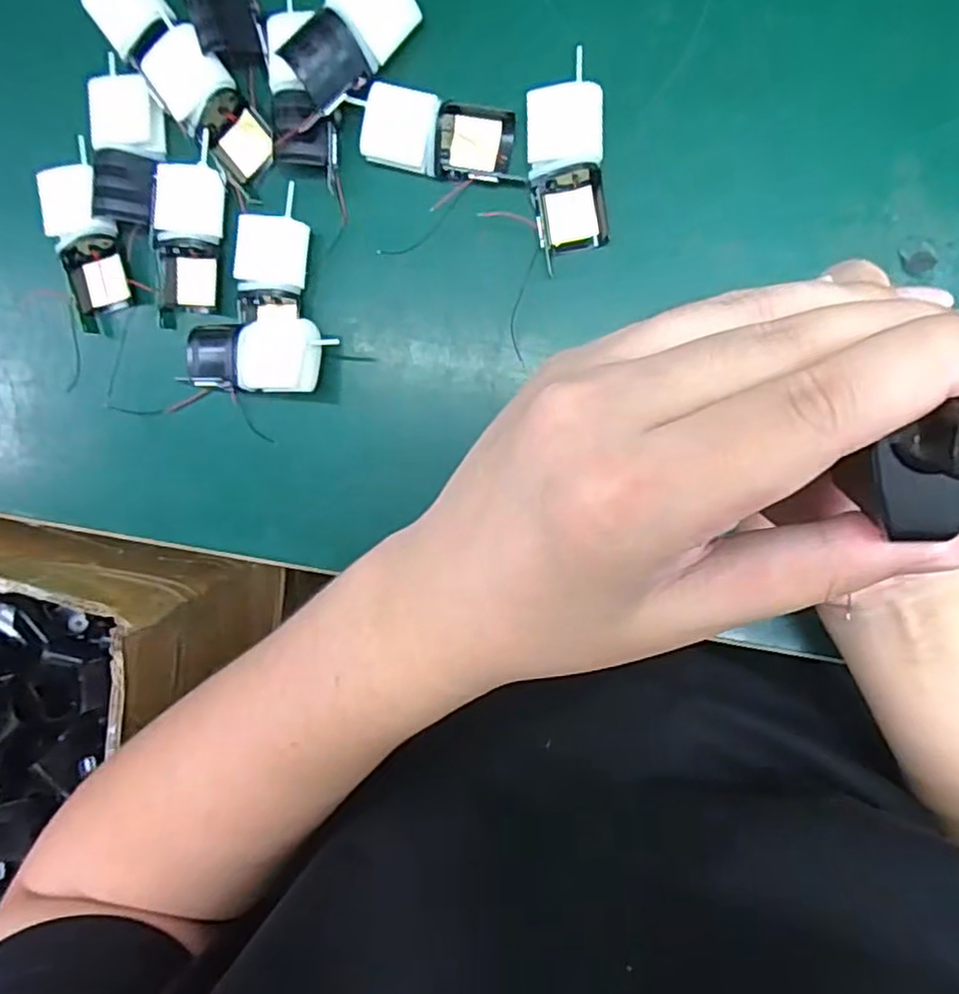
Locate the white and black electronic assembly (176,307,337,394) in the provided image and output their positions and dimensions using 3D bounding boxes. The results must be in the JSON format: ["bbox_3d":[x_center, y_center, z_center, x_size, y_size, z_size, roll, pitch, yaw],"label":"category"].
[{"bbox_3d":[-0.123,-0.080,0.376,0.088,0.026,0.043,3,96,7],"label":"white and black electronic assembly"}]

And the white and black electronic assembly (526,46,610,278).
[{"bbox_3d":[0.045,-0.169,0.351,0.038,0.012,0.091,-3,95,8],"label":"white and black electronic assembly"}]

